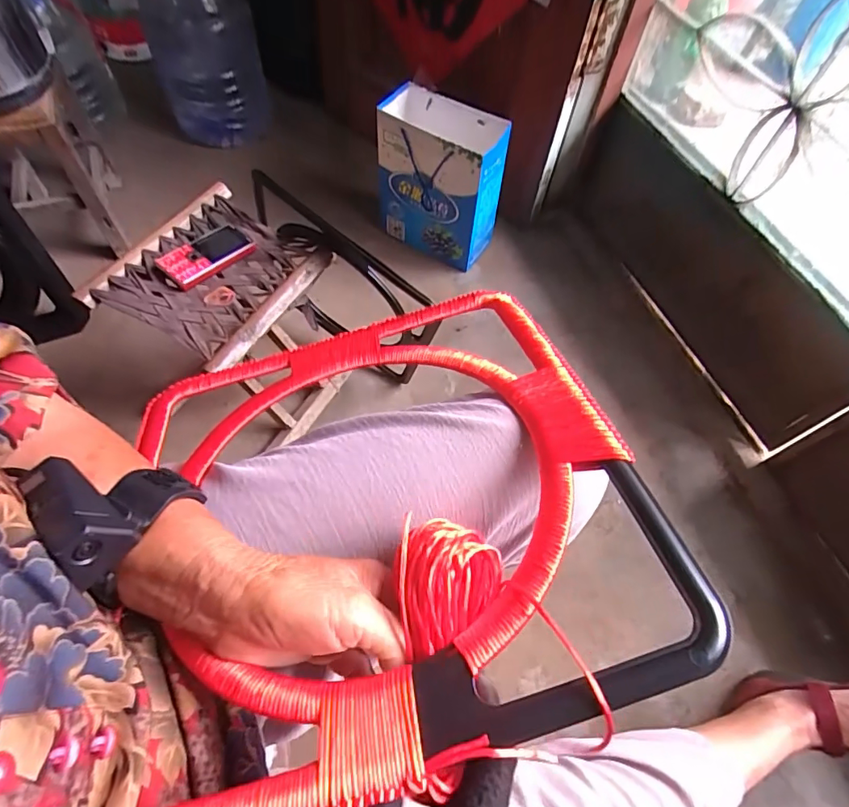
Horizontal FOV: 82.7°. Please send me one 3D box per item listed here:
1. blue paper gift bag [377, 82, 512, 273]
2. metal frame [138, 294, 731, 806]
[{"bbox_3d":[0.027,-0.472,1.035,0.257,0.279,0.133,28,62,12],"label":"blue paper gift bag"},{"bbox_3d":[-0.039,0.049,0.317,0.312,0.028,0.328,-18,45,-3],"label":"metal frame"}]

